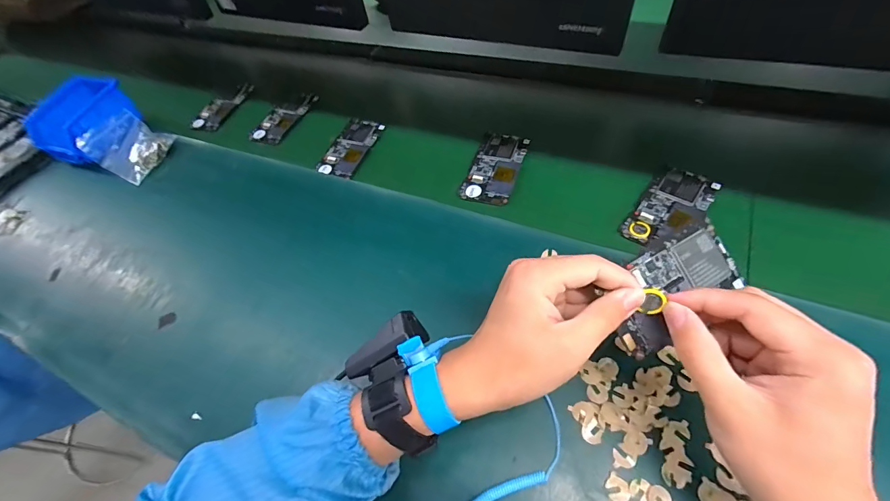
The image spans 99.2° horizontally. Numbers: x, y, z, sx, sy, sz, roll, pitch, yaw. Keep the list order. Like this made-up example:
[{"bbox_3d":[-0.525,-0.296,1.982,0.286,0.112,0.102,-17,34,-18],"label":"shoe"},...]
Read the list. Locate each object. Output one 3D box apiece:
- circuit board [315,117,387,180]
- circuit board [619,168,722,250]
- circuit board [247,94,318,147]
[{"bbox_3d":[-0.142,-0.159,0.572,0.063,0.011,0.120,16,62,16],"label":"circuit board"},{"bbox_3d":[0.256,-0.047,0.428,0.066,0.005,0.124,31,66,27],"label":"circuit board"},{"bbox_3d":[-0.274,-0.227,0.639,0.065,0.010,0.124,13,55,21],"label":"circuit board"}]

